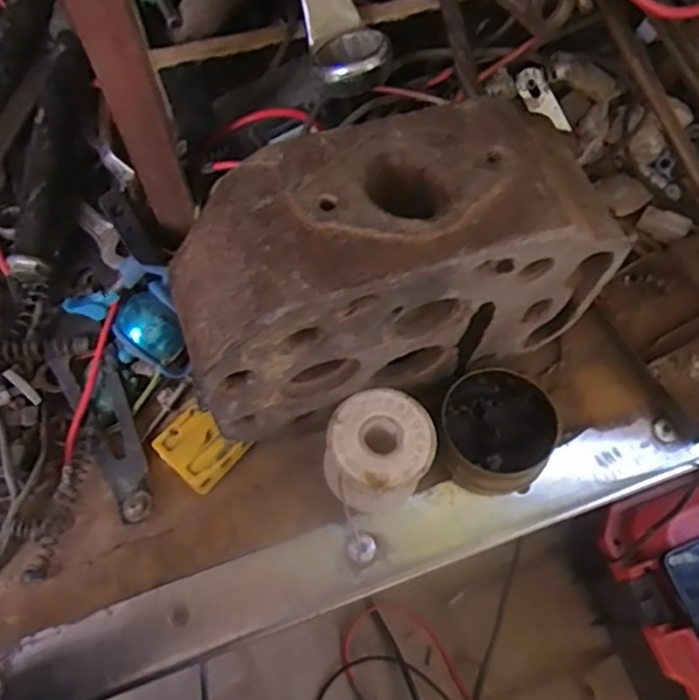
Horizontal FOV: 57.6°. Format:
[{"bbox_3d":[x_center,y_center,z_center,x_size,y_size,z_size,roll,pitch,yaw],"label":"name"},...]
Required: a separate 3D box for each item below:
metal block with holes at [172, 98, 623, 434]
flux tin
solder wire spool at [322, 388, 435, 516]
[{"bbox_3d":[0.019,-0.036,0.308,0.196,0.125,0.080,-20,70,-10],"label":"metal block with holes"},{"bbox_3d":[0.084,0.047,0.366,0.065,0.028,0.067,1,68,-2],"label":"flux tin"},{"bbox_3d":[0.015,0.055,0.344,0.053,0.049,0.057,1,68,-2],"label":"solder wire spool"}]

